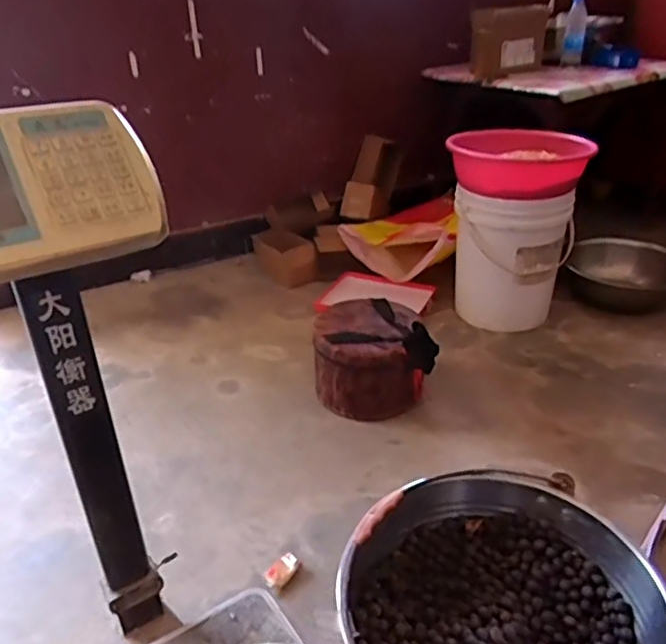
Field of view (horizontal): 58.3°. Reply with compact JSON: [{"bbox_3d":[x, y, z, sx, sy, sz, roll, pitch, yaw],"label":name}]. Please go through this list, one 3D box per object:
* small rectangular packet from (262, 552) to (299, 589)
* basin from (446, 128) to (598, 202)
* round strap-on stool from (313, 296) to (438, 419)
[{"bbox_3d":[-0.084,0.406,0.974,0.037,0.019,0.062,22,36,35],"label":"small rectangular packet"},{"bbox_3d":[0.508,-0.431,1.612,0.337,0.137,0.337,0,29,0],"label":"basin"},{"bbox_3d":[0.086,0.081,1.379,0.257,0.192,0.246,-4,29,-7],"label":"round strap-on stool"}]

